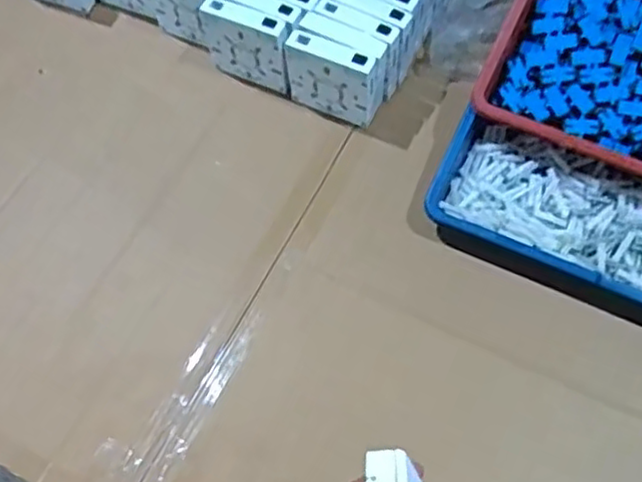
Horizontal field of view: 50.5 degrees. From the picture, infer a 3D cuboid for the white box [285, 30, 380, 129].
[{"bbox_3d":[0.010,-0.155,0.662,0.089,0.086,0.022,23,67,14],"label":"white box"}]

